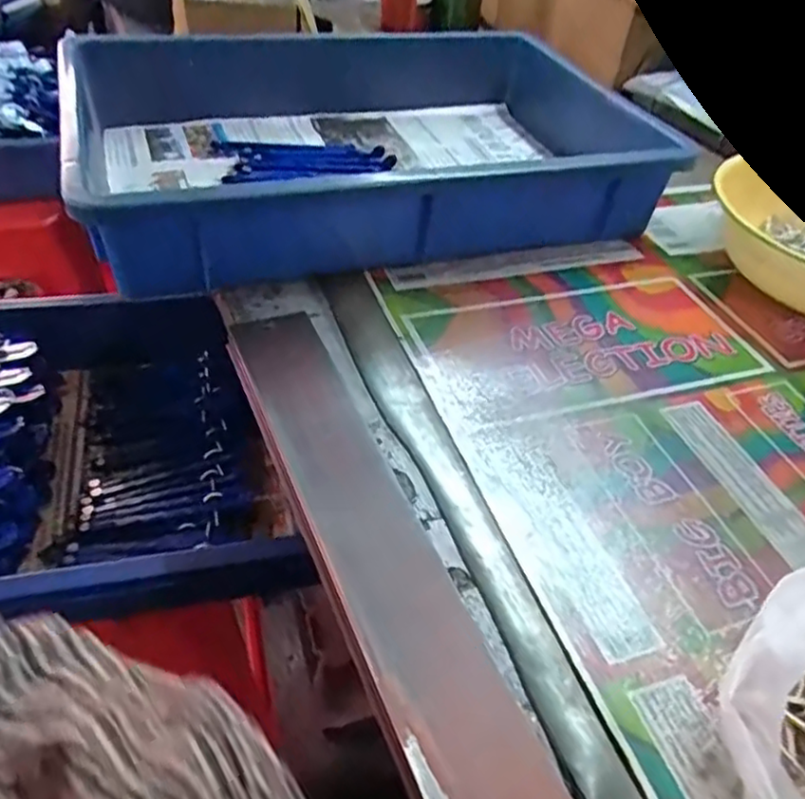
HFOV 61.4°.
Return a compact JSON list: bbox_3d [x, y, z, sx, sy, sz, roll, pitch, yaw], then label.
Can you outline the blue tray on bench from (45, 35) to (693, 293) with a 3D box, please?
[{"bbox_3d":[-0.039,-0.221,0.549,0.404,0.072,0.327,-9,46,-17],"label":"blue tray on bench"}]

